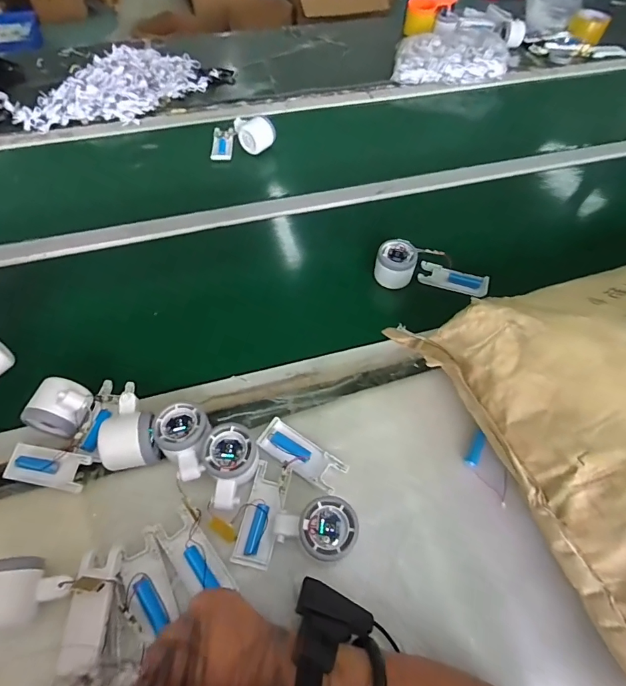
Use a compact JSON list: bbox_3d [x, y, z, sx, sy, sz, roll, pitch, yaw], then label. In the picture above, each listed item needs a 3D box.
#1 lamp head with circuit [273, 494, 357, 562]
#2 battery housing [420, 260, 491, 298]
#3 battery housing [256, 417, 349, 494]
[{"bbox_3d":[0.003,0.193,0.420,0.080,0.053,0.057,-9,57,-5],"label":"lamp head with circuit"},{"bbox_3d":[0.218,-0.099,0.644,0.104,0.008,0.045,17,58,11],"label":"battery housing"},{"bbox_3d":[-0.014,0.129,0.478,0.104,0.022,0.040,30,62,19],"label":"battery housing"}]

